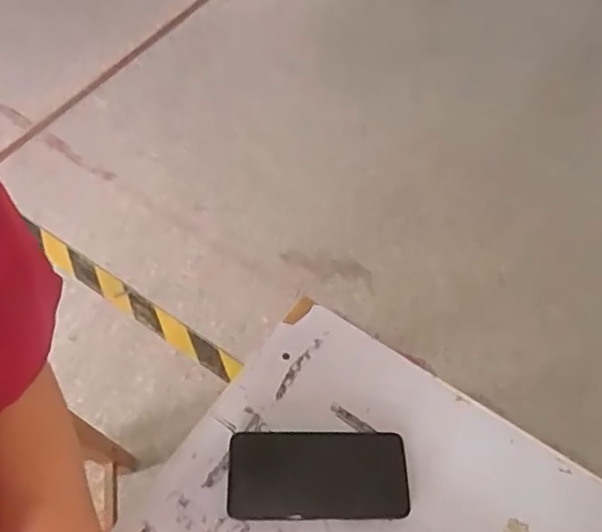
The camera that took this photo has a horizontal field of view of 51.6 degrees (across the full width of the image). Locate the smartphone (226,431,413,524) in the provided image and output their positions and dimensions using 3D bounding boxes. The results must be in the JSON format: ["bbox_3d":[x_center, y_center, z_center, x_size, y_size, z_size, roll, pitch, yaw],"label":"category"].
[{"bbox_3d":[0.015,0.196,0.582,0.165,0.015,0.079,0,57,-2],"label":"smartphone"}]

